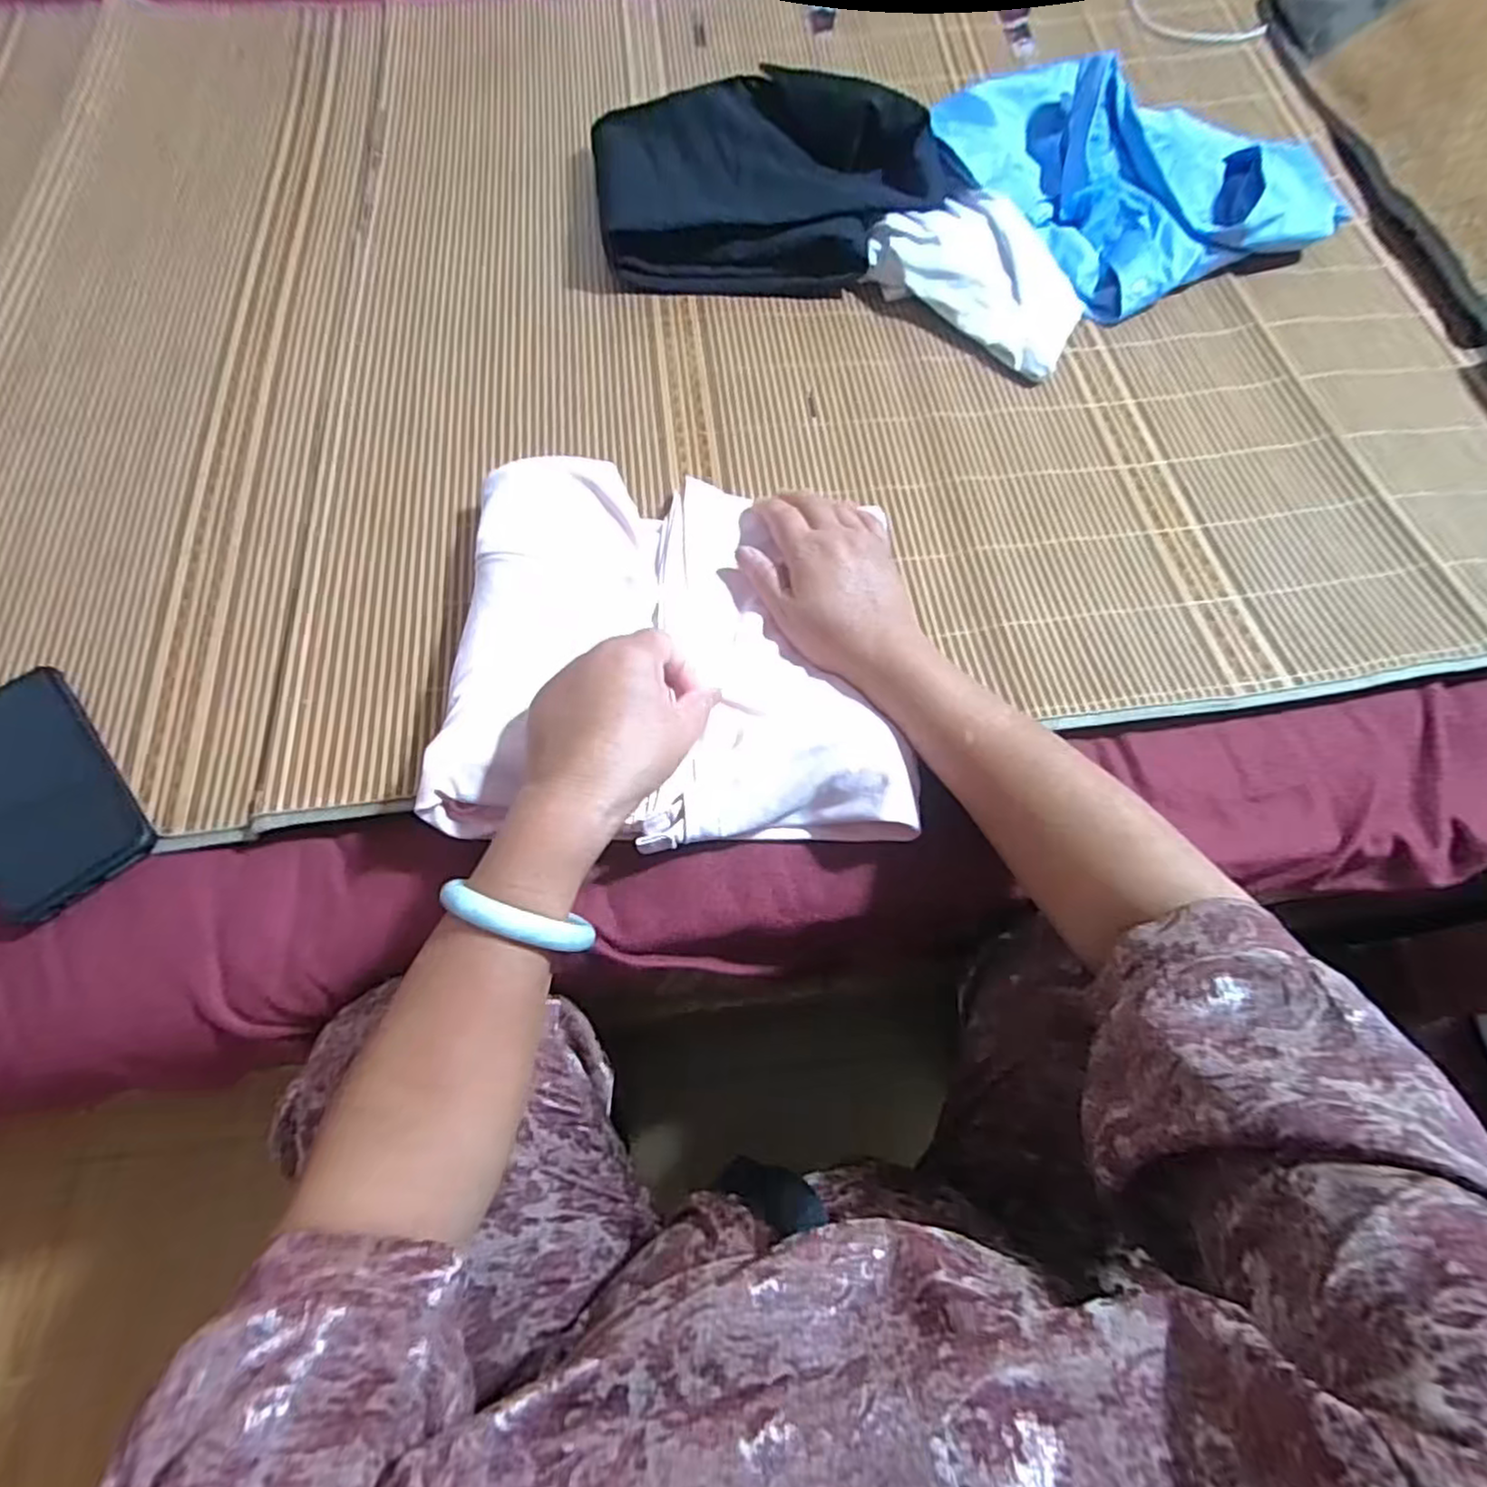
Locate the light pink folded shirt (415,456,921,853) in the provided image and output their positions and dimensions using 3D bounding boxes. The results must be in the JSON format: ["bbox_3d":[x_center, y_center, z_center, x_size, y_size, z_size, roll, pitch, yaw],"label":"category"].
[{"bbox_3d":[-0.048,-0.070,0.465,0.265,0.043,0.273,-4,66,-4],"label":"light pink folded shirt"}]

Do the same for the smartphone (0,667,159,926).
[{"bbox_3d":[-0.426,0.029,0.435,0.084,0.013,0.157,-39,73,-18],"label":"smartphone"}]

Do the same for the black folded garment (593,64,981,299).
[{"bbox_3d":[0.032,-0.532,0.663,0.323,0.093,0.225,-5,66,-4],"label":"black folded garment"}]

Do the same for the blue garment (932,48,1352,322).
[{"bbox_3d":[0.373,-0.560,0.697,0.301,0.069,0.335,-38,72,-17],"label":"blue garment"}]

